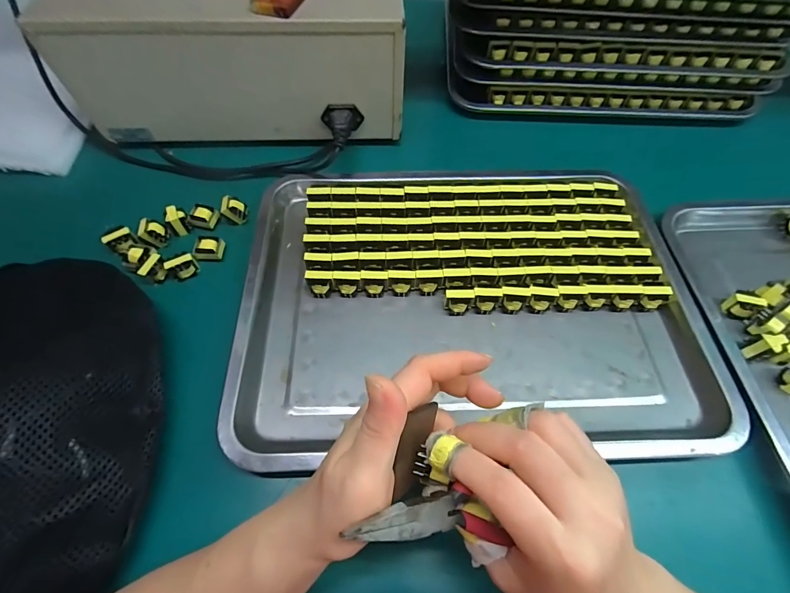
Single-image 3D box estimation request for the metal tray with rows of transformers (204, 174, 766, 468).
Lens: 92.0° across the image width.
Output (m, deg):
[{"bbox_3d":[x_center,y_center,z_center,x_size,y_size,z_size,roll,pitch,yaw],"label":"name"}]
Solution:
[{"bbox_3d":[0.063,-0.005,0.347,0.385,0.026,0.281,-2,61,-1],"label":"metal tray with rows of transformers"}]

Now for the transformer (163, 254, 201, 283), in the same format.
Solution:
[{"bbox_3d":[-0.200,-0.028,0.361,0.024,0.018,0.014,-37,67,-18],"label":"transformer"}]

